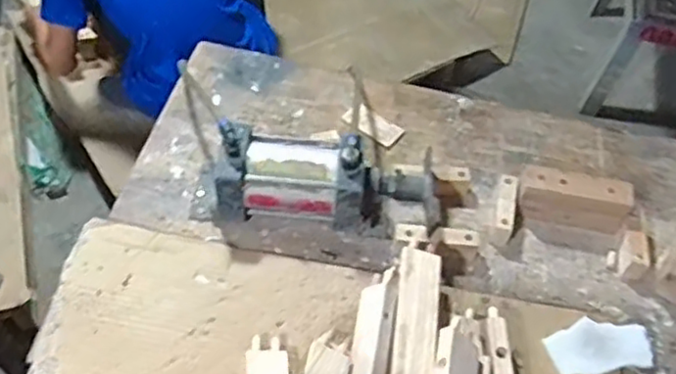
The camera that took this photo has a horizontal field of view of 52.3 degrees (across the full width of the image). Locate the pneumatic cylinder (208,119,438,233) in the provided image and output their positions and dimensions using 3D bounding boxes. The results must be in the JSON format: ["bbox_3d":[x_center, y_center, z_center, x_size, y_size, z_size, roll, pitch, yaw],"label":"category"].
[{"bbox_3d":[-0.011,-0.010,0.880,0.305,0.117,0.105,3,51,-3],"label":"pneumatic cylinder"}]

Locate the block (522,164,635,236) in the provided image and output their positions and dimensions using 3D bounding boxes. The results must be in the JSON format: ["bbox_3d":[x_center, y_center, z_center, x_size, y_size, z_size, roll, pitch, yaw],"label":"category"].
[{"bbox_3d":[0.316,0.019,0.928,0.142,0.073,0.048,14,53,2],"label":"block"}]

